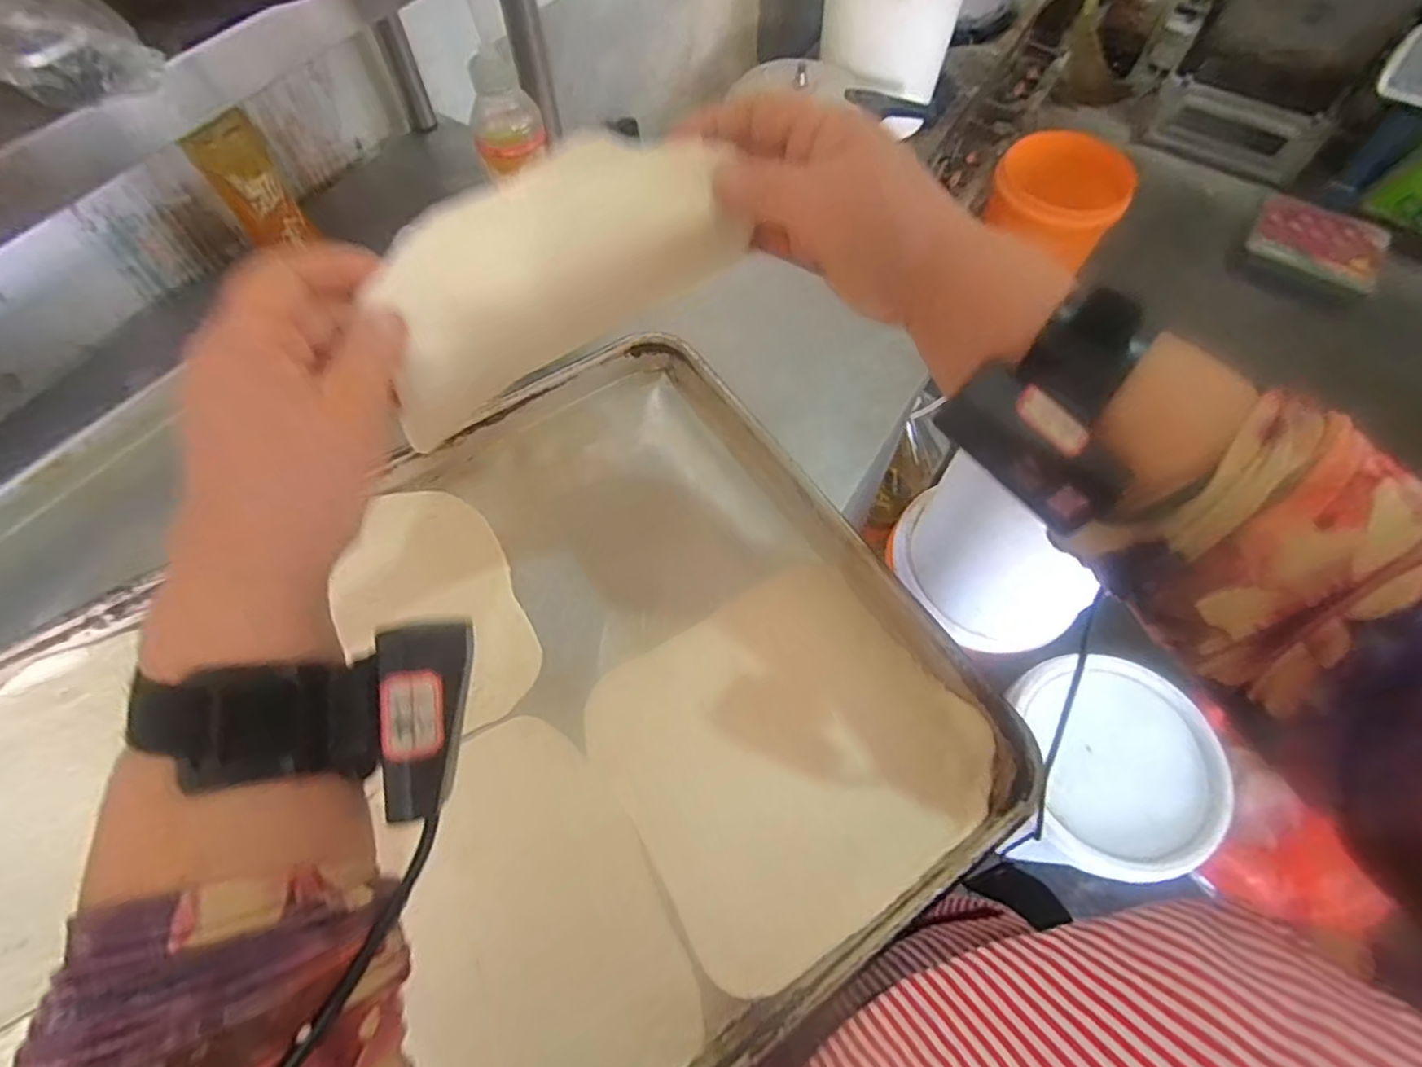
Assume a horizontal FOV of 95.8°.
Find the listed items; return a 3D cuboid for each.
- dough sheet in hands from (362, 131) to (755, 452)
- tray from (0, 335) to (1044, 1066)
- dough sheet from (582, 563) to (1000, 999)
[{"bbox_3d":[-0.073,-0.115,0.285,0.173,0.076,0.021,-34,42,-4],"label":"dough sheet in hands"},{"bbox_3d":[-0.169,0.143,0.354,0.593,0.033,0.396,-32,67,-15],"label":"tray"},{"bbox_3d":[0.046,0.123,0.371,0.191,0.006,0.179,-29,66,-14],"label":"dough sheet"}]

